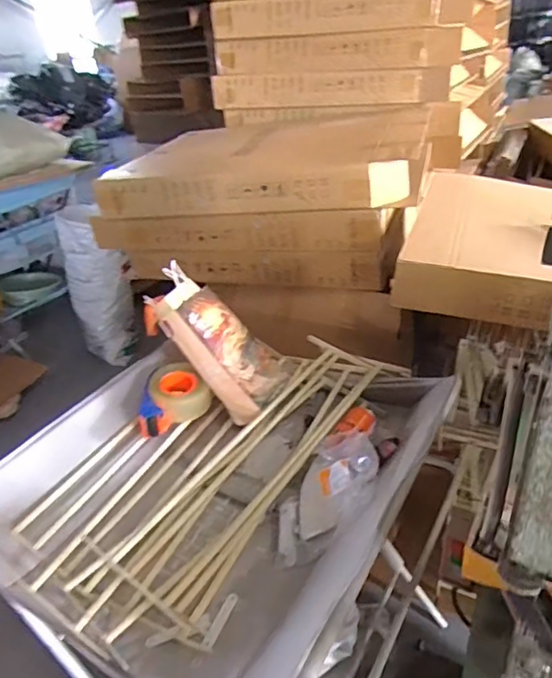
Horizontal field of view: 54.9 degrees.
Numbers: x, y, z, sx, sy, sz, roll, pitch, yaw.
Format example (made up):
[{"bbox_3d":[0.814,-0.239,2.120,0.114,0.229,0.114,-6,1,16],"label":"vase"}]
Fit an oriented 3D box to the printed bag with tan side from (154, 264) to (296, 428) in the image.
[{"bbox_3d":[-0.129,0.003,1.120,0.082,0.343,0.149,-34,9,40],"label":"printed bag with tan side"}]

